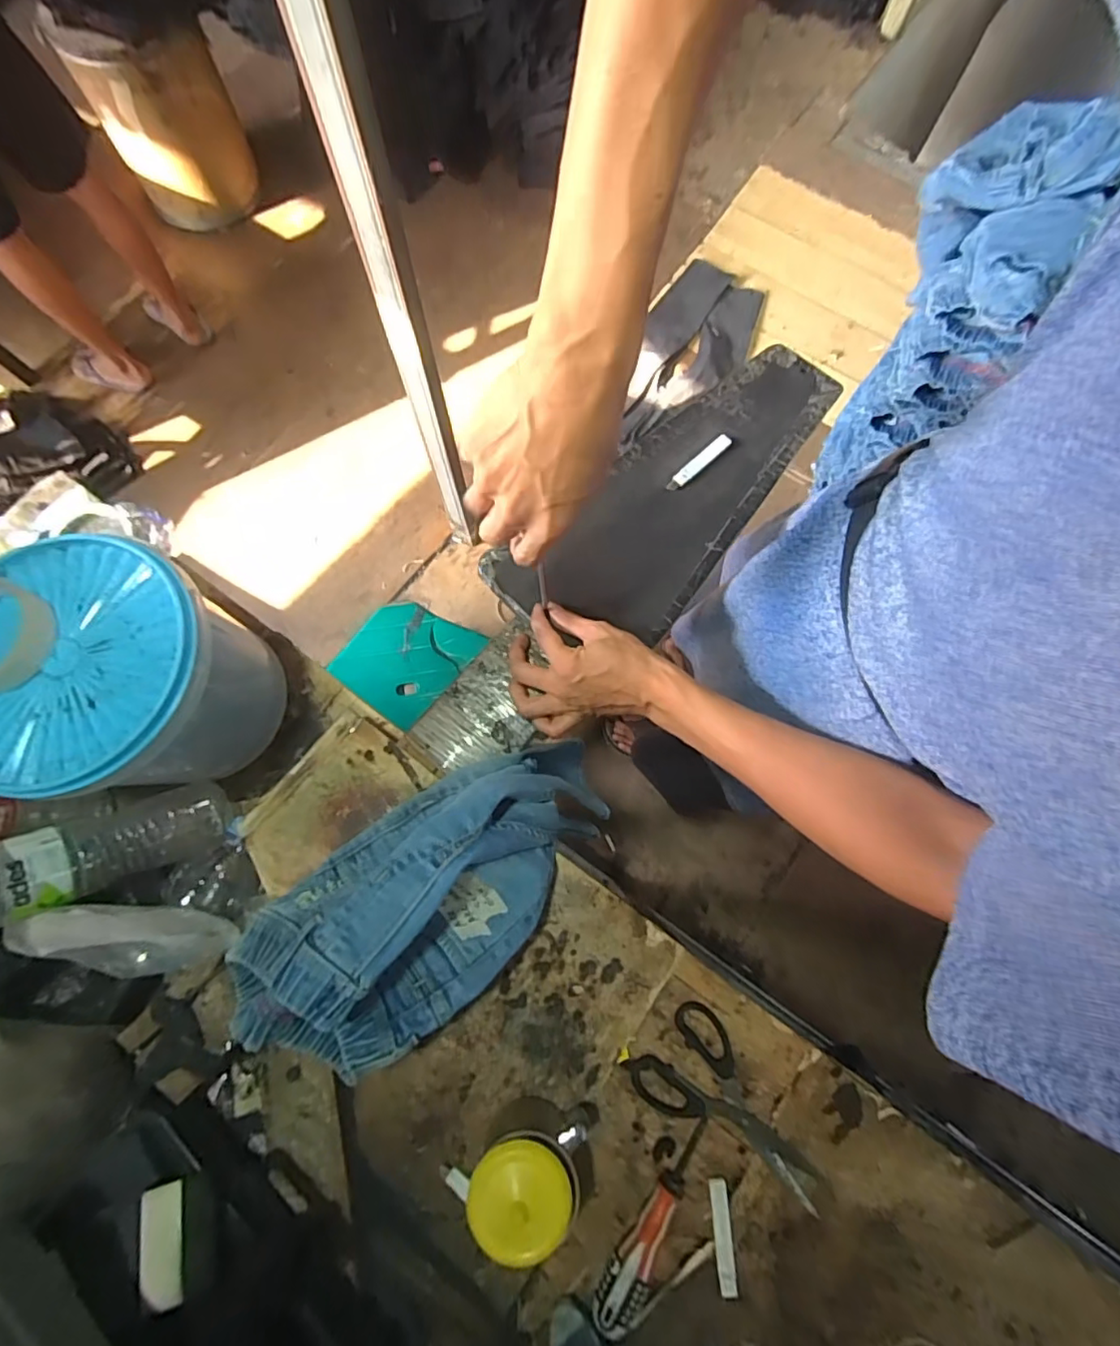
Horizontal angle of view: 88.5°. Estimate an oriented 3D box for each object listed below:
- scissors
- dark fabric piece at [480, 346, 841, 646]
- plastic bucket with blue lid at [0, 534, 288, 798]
[{"bbox_3d":[0.155,0.409,0.531,0.097,0.016,0.182,-40,80,-10],"label":"scissors"},{"bbox_3d":[0.144,-0.202,0.637,0.170,0.022,0.464,43,76,9],"label":"dark fabric piece"},{"bbox_3d":[-0.373,0.010,0.512,0.184,0.198,0.187,0,76,-1],"label":"plastic bucket with blue lid"}]

